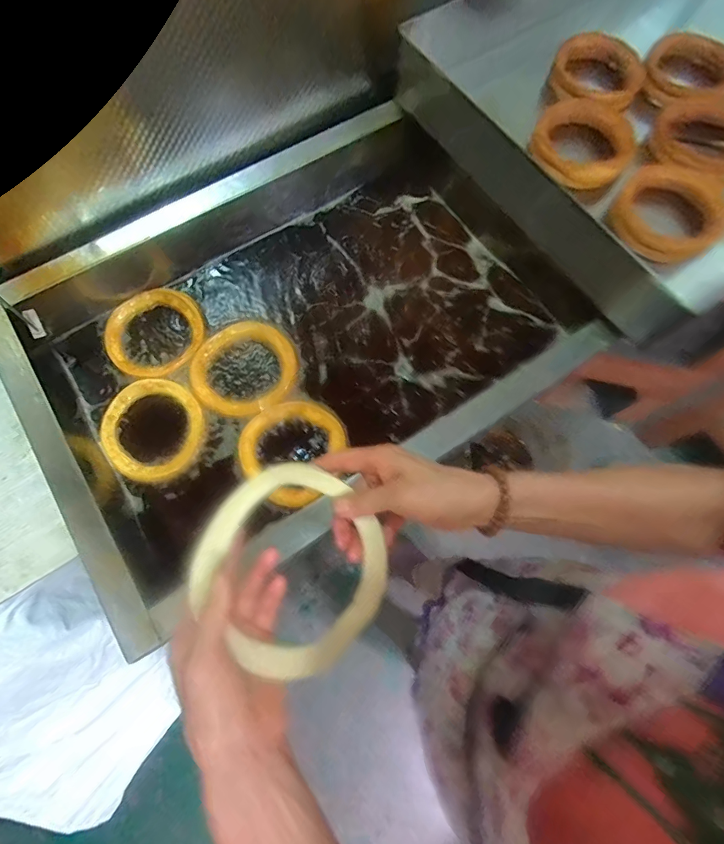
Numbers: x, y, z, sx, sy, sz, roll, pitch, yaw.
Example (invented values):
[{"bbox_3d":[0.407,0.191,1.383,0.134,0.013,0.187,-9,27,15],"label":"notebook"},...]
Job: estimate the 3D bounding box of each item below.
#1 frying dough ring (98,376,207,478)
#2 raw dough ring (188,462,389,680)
[{"bbox_3d":[-0.321,0.011,0.644,0.160,0.018,0.149,0,72,-1],"label":"frying dough ring"},{"bbox_3d":[-0.050,0.109,0.323,0.149,0.037,0.135,45,63,4],"label":"raw dough ring"}]

